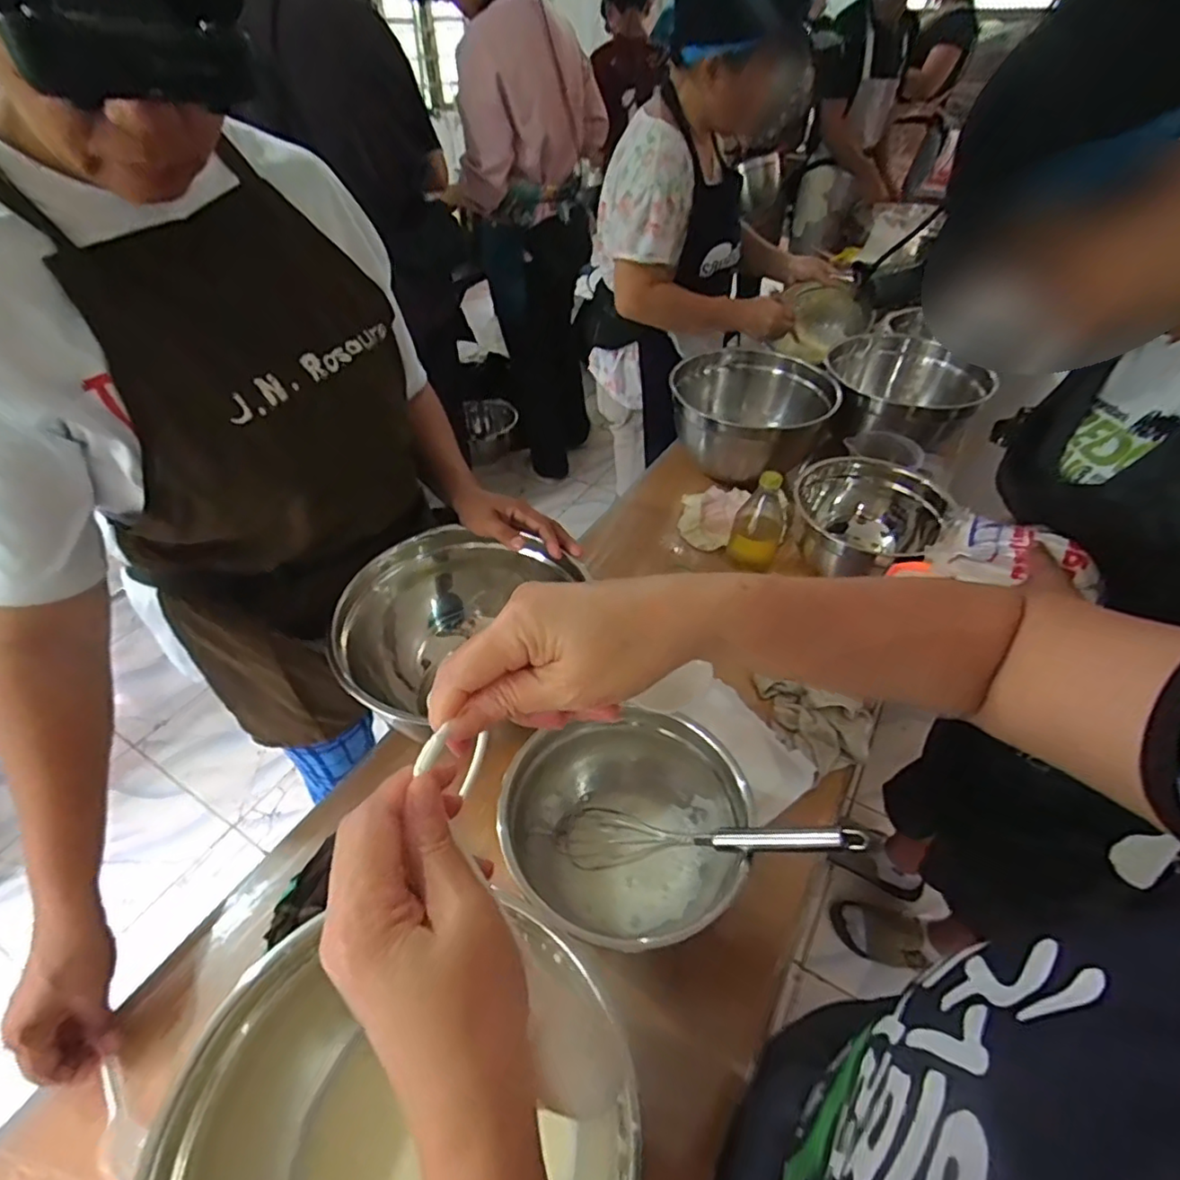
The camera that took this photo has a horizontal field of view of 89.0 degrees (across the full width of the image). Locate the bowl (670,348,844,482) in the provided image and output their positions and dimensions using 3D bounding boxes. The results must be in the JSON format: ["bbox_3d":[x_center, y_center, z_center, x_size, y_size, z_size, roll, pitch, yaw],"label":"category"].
[{"bbox_3d":[0.266,-0.285,0.984,0.237,0.131,0.229,0,44,0],"label":"bowl"}]

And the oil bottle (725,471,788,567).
[{"bbox_3d":[0.234,-0.097,0.828,0.065,0.152,0.064,18,46,17],"label":"oil bottle"}]

